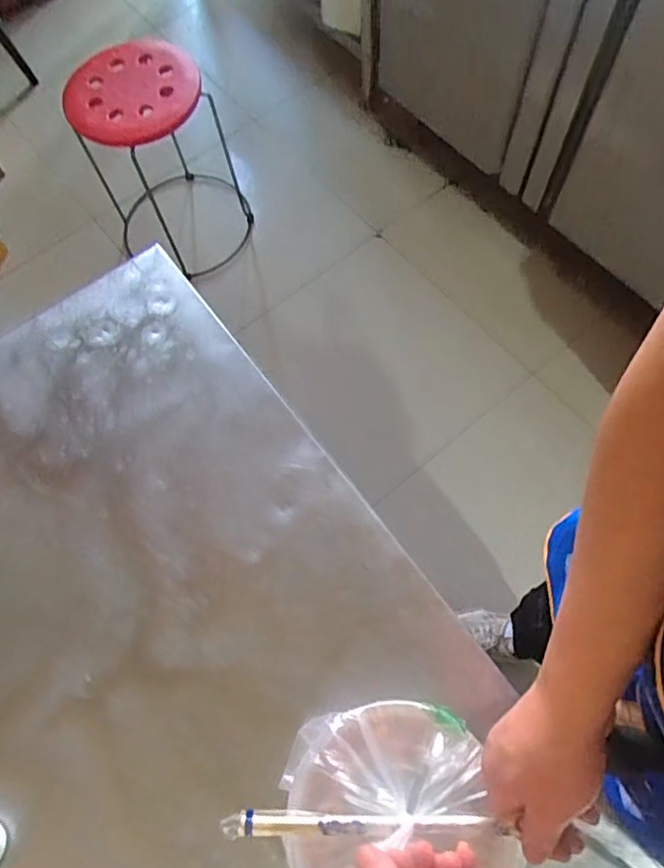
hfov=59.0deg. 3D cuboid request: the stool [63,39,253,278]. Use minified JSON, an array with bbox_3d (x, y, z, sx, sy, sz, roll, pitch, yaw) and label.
[{"bbox_3d":[-0.425,-0.688,1.514,0.341,0.490,0.369,-1,68,2],"label":"stool"}]

